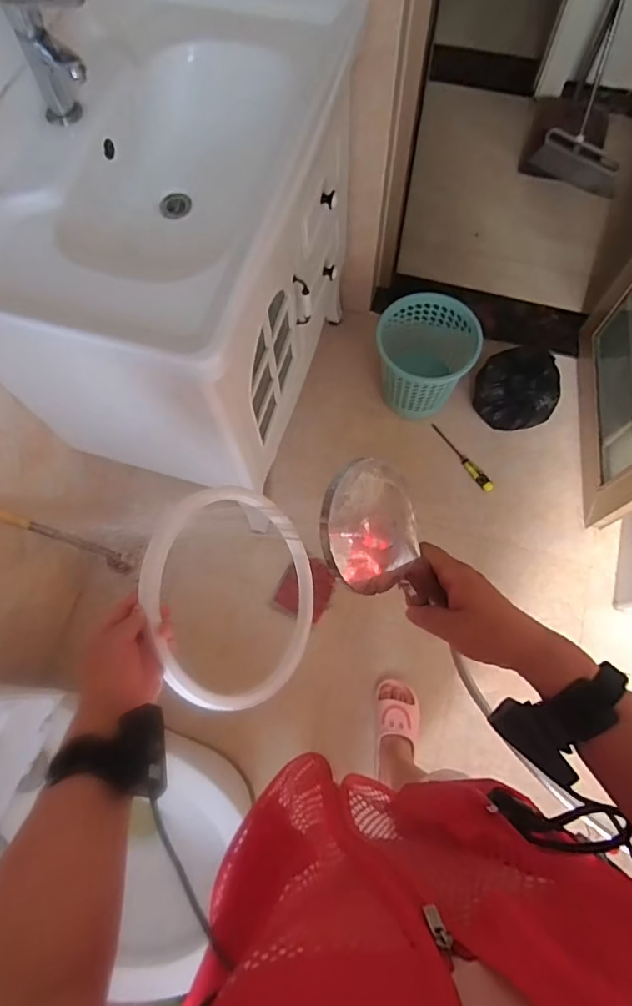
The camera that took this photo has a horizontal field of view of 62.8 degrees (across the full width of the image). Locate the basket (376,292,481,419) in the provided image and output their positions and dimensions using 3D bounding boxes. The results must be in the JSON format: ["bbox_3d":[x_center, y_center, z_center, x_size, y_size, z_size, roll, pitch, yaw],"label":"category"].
[{"bbox_3d":[0.290,-0.405,1.491,0.268,0.273,0.251,-40,75,-11],"label":"basket"}]

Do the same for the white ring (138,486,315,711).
[{"bbox_3d":[-0.098,0.116,0.653,0.026,0.274,0.259,-9,38,42],"label":"white ring"}]

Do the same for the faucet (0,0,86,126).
[{"bbox_3d":[-0.377,-0.663,0.775,0.124,0.165,0.074,24,73,9],"label":"faucet"}]

